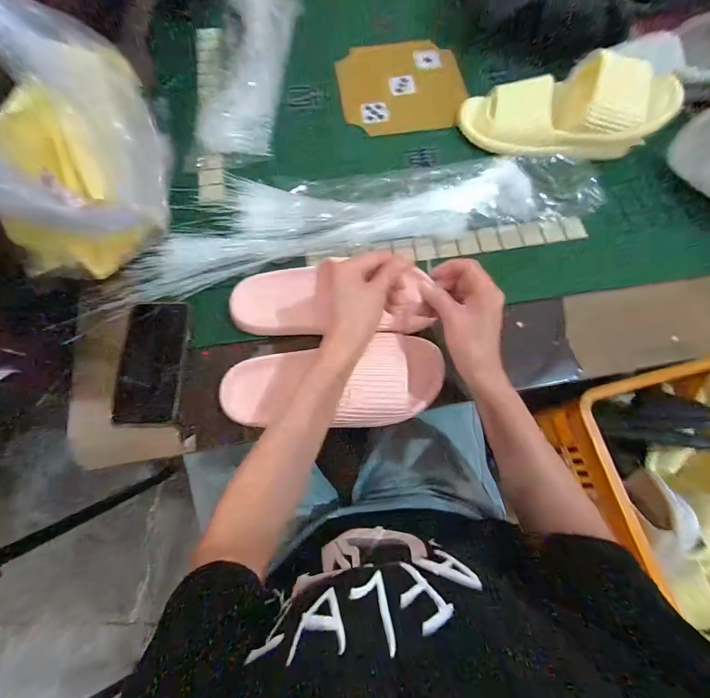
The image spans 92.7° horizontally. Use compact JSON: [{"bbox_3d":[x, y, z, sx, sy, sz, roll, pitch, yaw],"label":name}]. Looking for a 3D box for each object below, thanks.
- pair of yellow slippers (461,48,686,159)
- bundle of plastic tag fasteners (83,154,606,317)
[{"bbox_3d":[0.293,-0.333,0.485,0.281,0.099,0.102,11,70,22],"label":"pair of yellow slippers"},{"bbox_3d":[0.002,-0.200,0.480,0.655,0.035,0.161,-12,71,-5],"label":"bundle of plastic tag fasteners"}]

